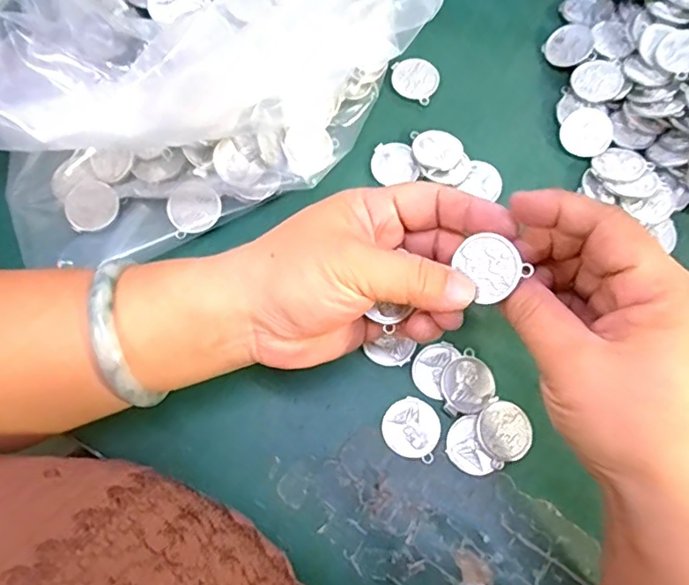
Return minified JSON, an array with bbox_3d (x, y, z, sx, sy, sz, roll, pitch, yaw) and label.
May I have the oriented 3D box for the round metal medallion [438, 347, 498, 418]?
[{"bbox_3d":[0.064,0.049,0.293,0.027,0.004,0.032,41,77,10],"label":"round metal medallion"}]

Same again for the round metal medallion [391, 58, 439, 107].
[{"bbox_3d":[0.044,-0.136,0.353,0.029,0.004,0.029,0,74,-1],"label":"round metal medallion"}]

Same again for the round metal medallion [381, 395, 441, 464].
[{"bbox_3d":[0.035,0.070,0.288,0.029,0.004,0.029,0,74,-1],"label":"round metal medallion"}]

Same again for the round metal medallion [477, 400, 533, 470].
[{"bbox_3d":[0.082,0.071,0.287,0.028,0.005,0.029,0,74,-1],"label":"round metal medallion"}]

